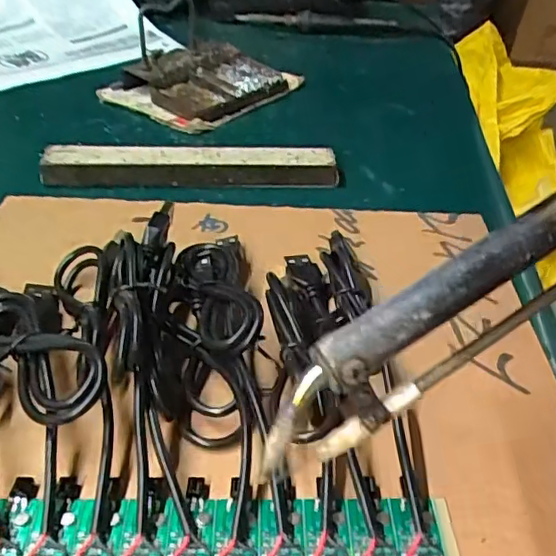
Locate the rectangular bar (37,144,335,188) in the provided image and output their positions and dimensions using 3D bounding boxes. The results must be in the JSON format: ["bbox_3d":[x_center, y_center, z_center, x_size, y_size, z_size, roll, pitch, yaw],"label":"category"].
[{"bbox_3d":[-0.058,-0.077,0.407,0.194,0.019,0.024,1,38,-4],"label":"rectangular bar"}]

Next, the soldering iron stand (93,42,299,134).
[{"bbox_3d":[-0.063,-0.176,0.525,0.108,0.026,0.138,27,44,28],"label":"soldering iron stand"}]

